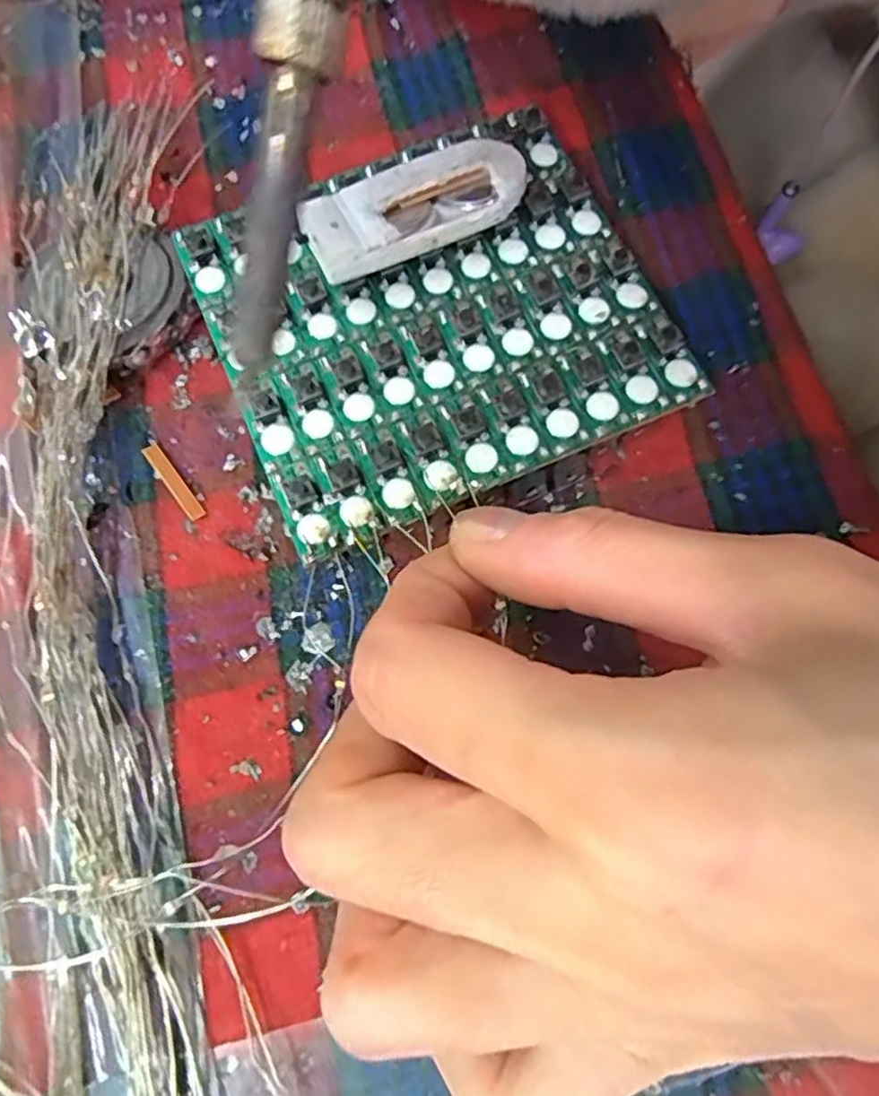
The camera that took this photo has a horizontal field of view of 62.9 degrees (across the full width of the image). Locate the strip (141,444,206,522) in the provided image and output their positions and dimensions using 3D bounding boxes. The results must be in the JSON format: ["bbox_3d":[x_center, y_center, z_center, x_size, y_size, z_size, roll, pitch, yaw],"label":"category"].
[{"bbox_3d":[-0.061,-0.016,0.166,0.004,0.004,0.021,-36,76,-9],"label":"strip"}]

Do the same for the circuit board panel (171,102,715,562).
[{"bbox_3d":[-0.002,-0.054,0.161,0.093,0.005,0.086,-23,74,-5],"label":"circuit board panel"}]

